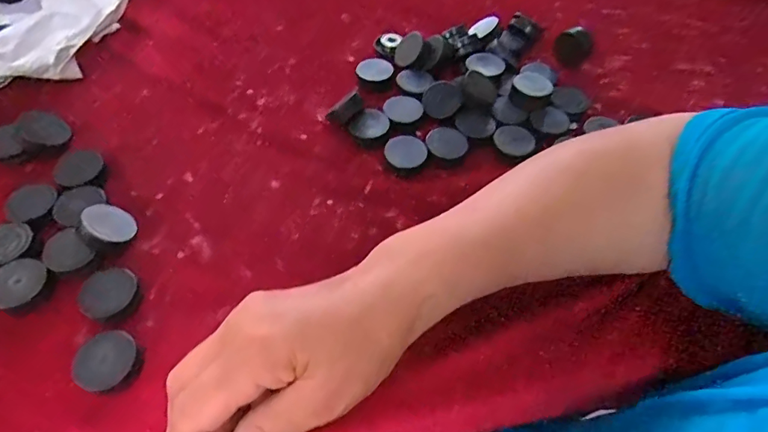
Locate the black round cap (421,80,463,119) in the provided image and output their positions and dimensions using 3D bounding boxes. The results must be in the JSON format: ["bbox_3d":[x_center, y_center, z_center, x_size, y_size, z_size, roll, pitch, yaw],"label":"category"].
[{"bbox_3d":[0.047,-0.097,0.379,0.033,0.005,0.033,-16,67,15],"label":"black round cap"}]

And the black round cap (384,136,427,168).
[{"bbox_3d":[0.017,-0.049,0.353,0.031,0.006,0.027,15,55,9],"label":"black round cap"}]

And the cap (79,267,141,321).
[{"bbox_3d":[-0.169,0.046,0.281,0.032,0.004,0.032,1,54,-1],"label":"cap"}]

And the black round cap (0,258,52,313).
[{"bbox_3d":[-0.224,0.041,0.281,0.033,0.004,0.032,22,57,13],"label":"black round cap"}]

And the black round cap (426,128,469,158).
[{"bbox_3d":[0.051,-0.058,0.364,0.027,0.009,0.029,1,54,-1],"label":"black round cap"}]

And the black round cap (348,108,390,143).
[{"bbox_3d":[-0.011,-0.073,0.372,0.032,0.007,0.034,1,54,-1],"label":"black round cap"}]

